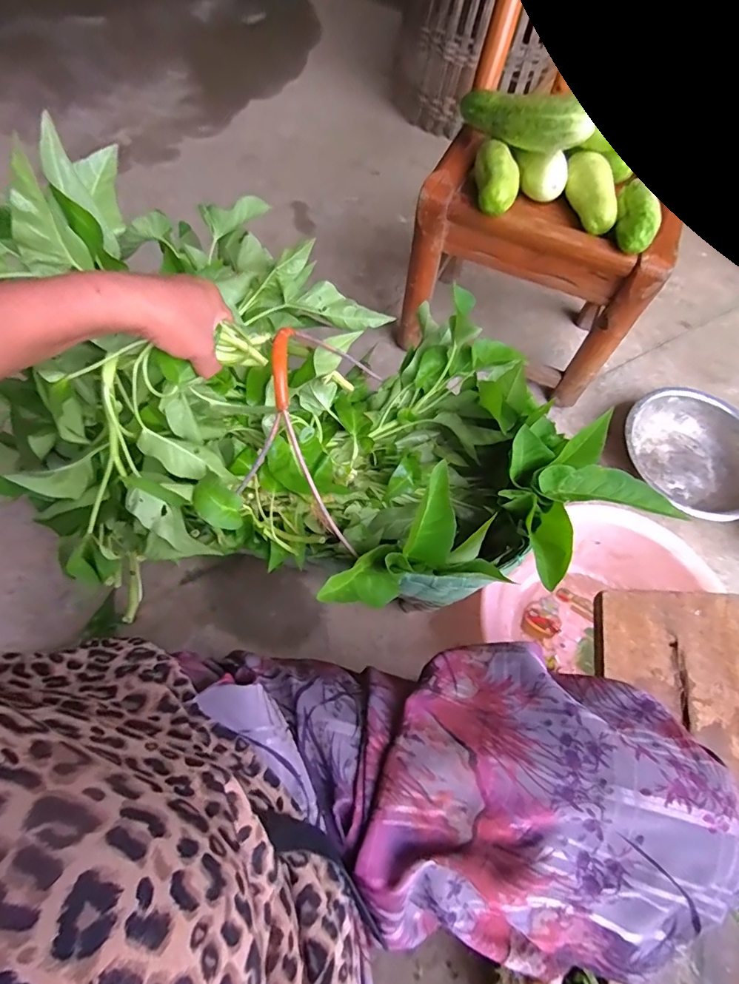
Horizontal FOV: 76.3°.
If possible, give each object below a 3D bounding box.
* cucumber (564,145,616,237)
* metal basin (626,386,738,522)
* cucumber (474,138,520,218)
[{"bbox_3d":[0.325,-0.440,0.689,0.046,0.041,0.130,-10,81,-8],"label":"cucumber"},{"bbox_3d":[0.606,-0.073,0.884,0.228,0.076,0.252,-41,72,-21],"label":"metal basin"},{"bbox_3d":[0.186,-0.462,0.683,0.055,0.043,0.129,5,66,0],"label":"cucumber"}]

